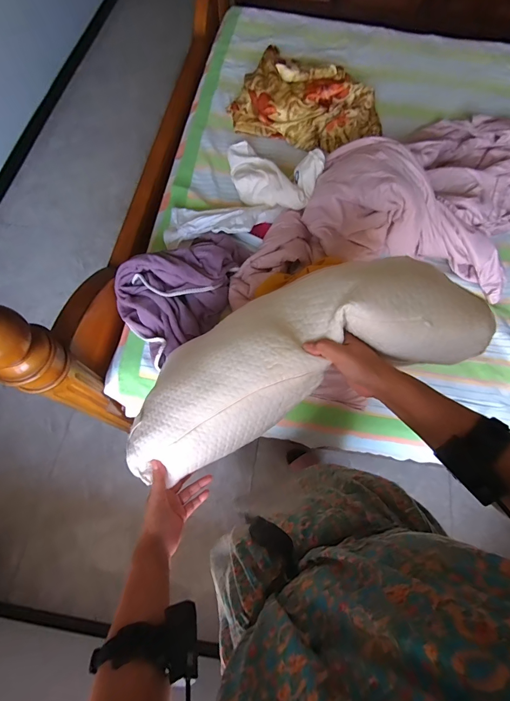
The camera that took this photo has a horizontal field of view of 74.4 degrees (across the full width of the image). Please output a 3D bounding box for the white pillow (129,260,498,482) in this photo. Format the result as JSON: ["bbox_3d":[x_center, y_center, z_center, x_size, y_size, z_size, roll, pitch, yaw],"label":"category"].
[{"bbox_3d":[0.031,0.003,0.496,0.525,0.103,0.213,-27,72,12],"label":"white pillow"}]

